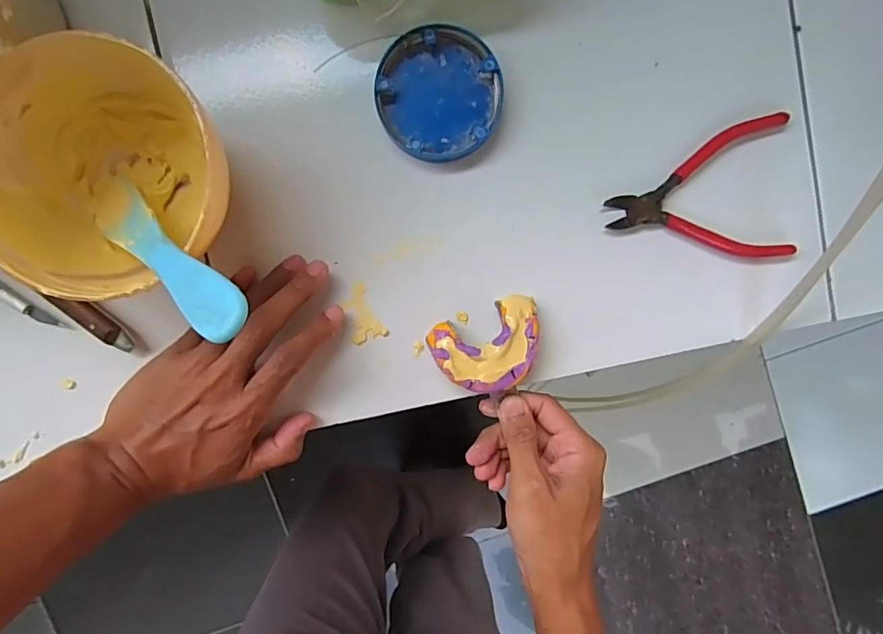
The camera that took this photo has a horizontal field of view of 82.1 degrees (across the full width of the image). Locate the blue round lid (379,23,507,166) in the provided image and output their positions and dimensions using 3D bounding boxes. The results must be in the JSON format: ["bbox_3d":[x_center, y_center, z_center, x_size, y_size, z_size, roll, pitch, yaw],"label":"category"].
[{"bbox_3d":[-0.001,-0.137,0.315,0.075,0.013,0.077,6,93,-3],"label":"blue round lid"}]

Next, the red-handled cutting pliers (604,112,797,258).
[{"bbox_3d":[0.167,-0.077,0.328,0.120,0.007,0.089,-8,94,-2],"label":"red-handled cutting pliers"}]

